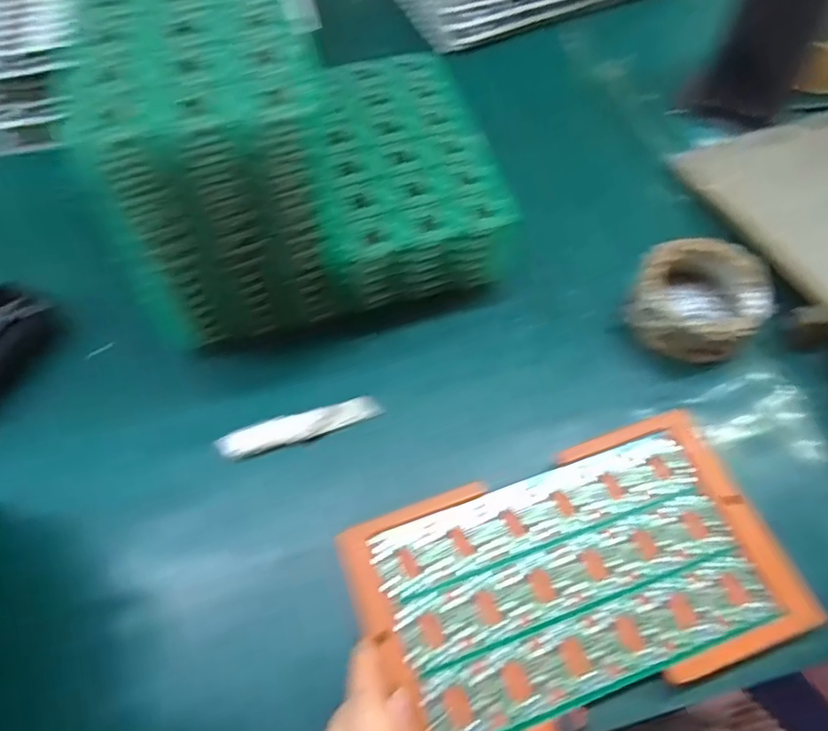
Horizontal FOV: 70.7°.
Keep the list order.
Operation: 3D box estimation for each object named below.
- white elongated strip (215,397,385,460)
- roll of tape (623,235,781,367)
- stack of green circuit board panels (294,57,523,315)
[{"bbox_3d":[-0.078,0.042,0.404,0.110,0.009,0.019,-15,61,-8],"label":"white elongated strip"},{"bbox_3d":[0.206,-0.046,0.431,0.089,0.048,0.089,0,60,0],"label":"roll of tape"},{"bbox_3d":[-0.012,-0.151,0.463,0.130,0.069,0.197,-12,61,-6],"label":"stack of green circuit board panels"}]

